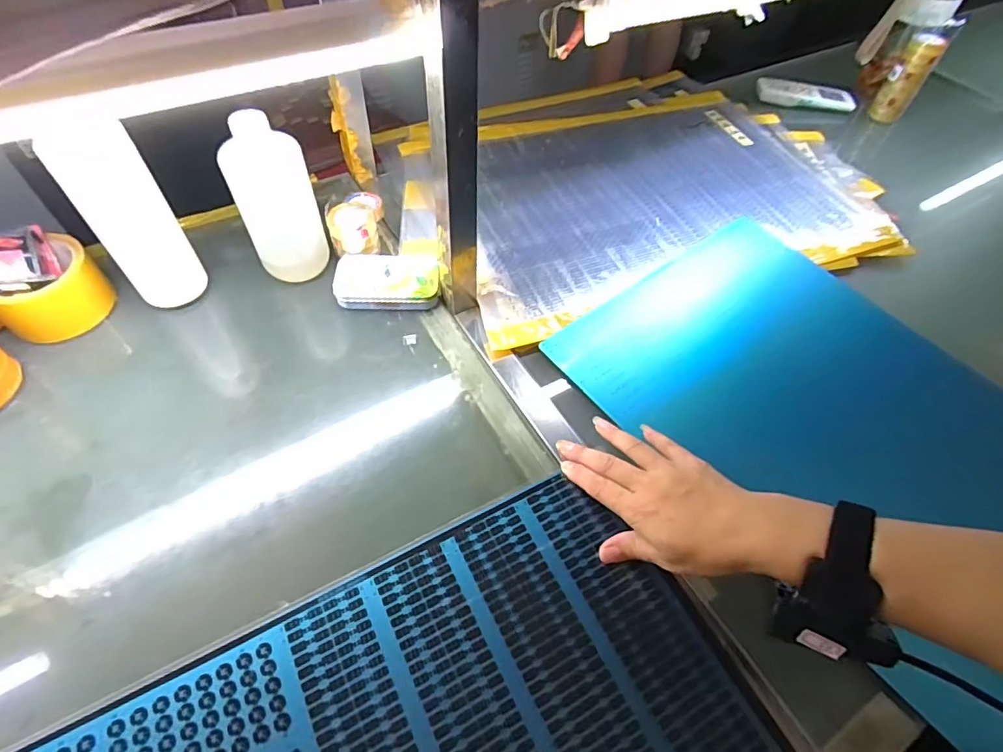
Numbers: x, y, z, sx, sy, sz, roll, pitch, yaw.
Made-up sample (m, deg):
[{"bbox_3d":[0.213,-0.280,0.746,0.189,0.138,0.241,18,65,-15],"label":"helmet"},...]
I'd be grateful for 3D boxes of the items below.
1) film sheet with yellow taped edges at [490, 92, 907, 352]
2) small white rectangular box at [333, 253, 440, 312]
[{"bbox_3d":[0.189,-0.256,0.702,0.531,0.015,0.404,-14,57,-11],"label":"film sheet with yellow taped edges"},{"bbox_3d":[-0.125,-0.104,0.573,0.111,0.025,0.065,1,55,-4],"label":"small white rectangular box"}]

